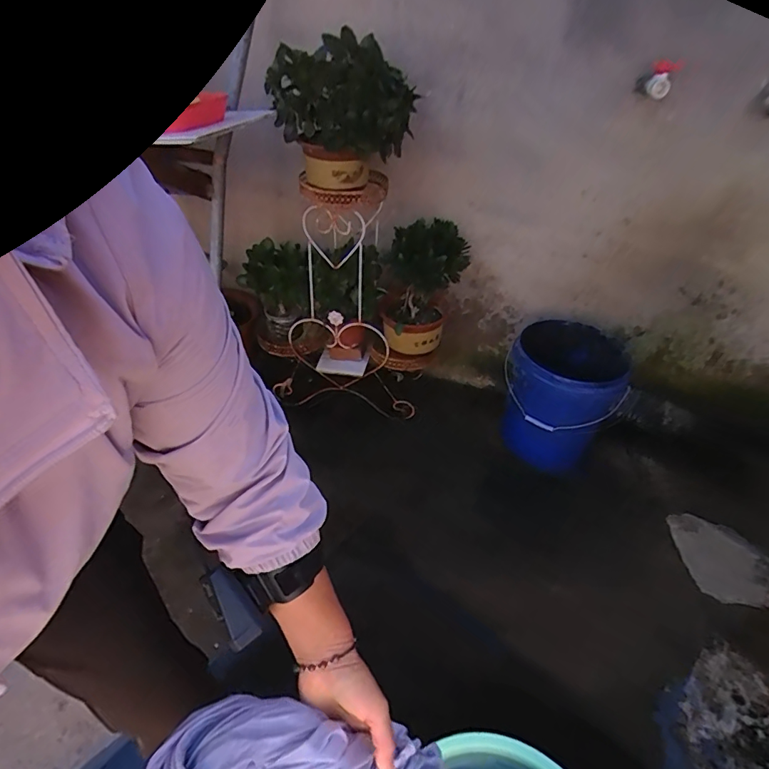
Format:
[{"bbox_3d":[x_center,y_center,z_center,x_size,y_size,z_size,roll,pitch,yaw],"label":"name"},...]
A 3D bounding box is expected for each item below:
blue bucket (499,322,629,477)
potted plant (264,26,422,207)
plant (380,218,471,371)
[{"bbox_3d":[0.520,0.036,1.407,0.305,0.362,0.305,1,40,-1],"label":"blue bucket"},{"bbox_3d":[-0.081,-0.614,1.125,0.265,0.334,0.229,13,42,14],"label":"potted plant"},{"bbox_3d":[0.114,-0.264,1.442,0.251,0.407,0.233,4,41,3],"label":"plant"}]

